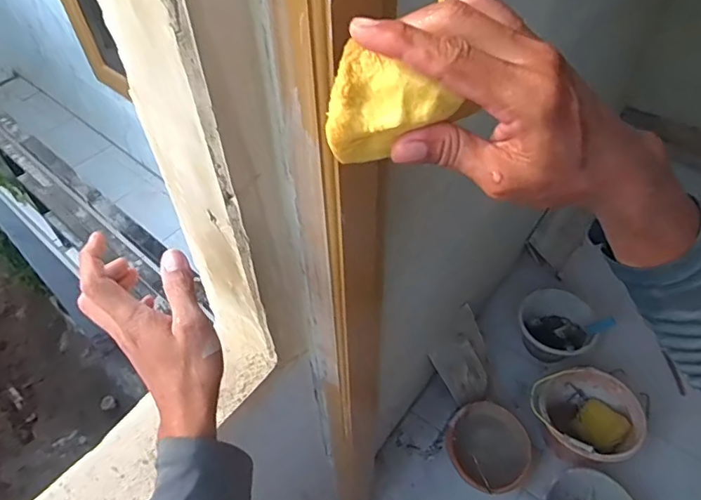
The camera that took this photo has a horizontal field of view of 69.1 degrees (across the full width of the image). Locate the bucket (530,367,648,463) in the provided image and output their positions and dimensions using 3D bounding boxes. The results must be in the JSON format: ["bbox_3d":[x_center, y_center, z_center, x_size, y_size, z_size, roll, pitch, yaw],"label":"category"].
[{"bbox_3d":[0.665,0.486,1.457,0.281,0.158,0.272,-1,50,1],"label":"bucket"}]

